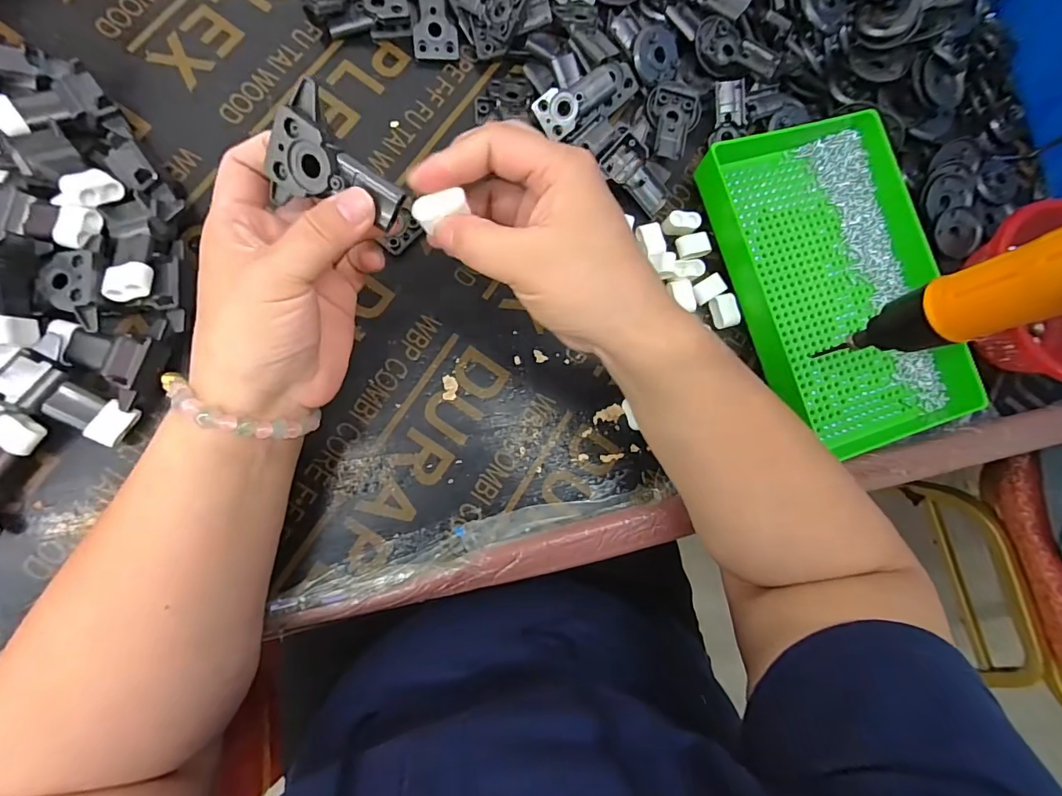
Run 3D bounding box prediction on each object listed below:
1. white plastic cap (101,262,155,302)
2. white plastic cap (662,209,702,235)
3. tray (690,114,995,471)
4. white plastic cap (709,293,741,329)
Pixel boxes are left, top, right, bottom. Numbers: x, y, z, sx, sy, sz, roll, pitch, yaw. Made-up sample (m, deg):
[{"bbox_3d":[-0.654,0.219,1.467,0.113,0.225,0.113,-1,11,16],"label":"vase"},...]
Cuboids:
[{"bbox_3d":[-0.238,-0.069,0.281,0.026,0.008,0.019,-7,84,-10],"label":"white plastic cap"},{"bbox_3d":[0.120,-0.137,0.376,0.026,0.016,0.015,-4,84,-10],"label":"white plastic cap"},{"bbox_3d":[0.239,-0.088,0.368,0.155,0.032,0.252,-17,86,-11],"label":"tray"},{"bbox_3d":[0.152,-0.068,0.370,0.020,0.010,0.025,-18,86,-11],"label":"white plastic cap"}]

